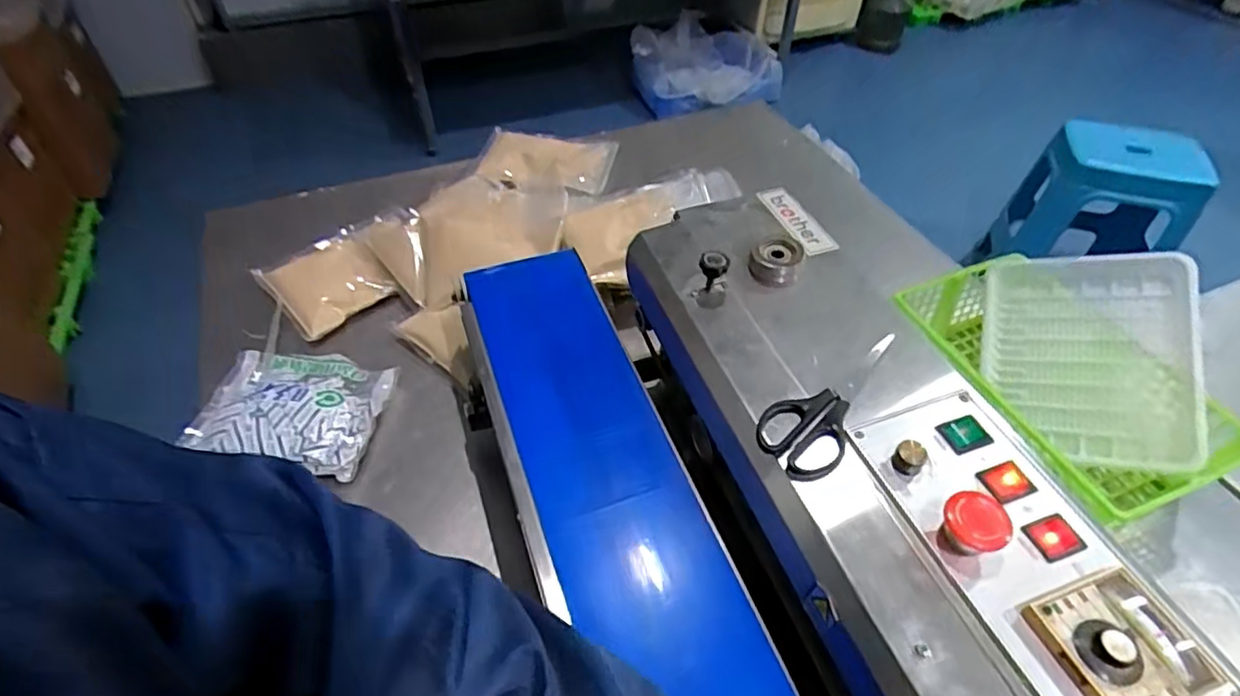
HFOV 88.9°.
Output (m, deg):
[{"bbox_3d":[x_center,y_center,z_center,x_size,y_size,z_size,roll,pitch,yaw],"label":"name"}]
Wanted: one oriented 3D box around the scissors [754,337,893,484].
[{"bbox_3d":[0.174,0.041,0.484,0.161,0.014,0.060,-31,56,-25],"label":"scissors"}]

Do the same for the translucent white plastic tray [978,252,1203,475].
[{"bbox_3d":[0.536,0.009,0.728,0.201,0.027,0.249,0,67,37],"label":"translucent white plastic tray"}]

